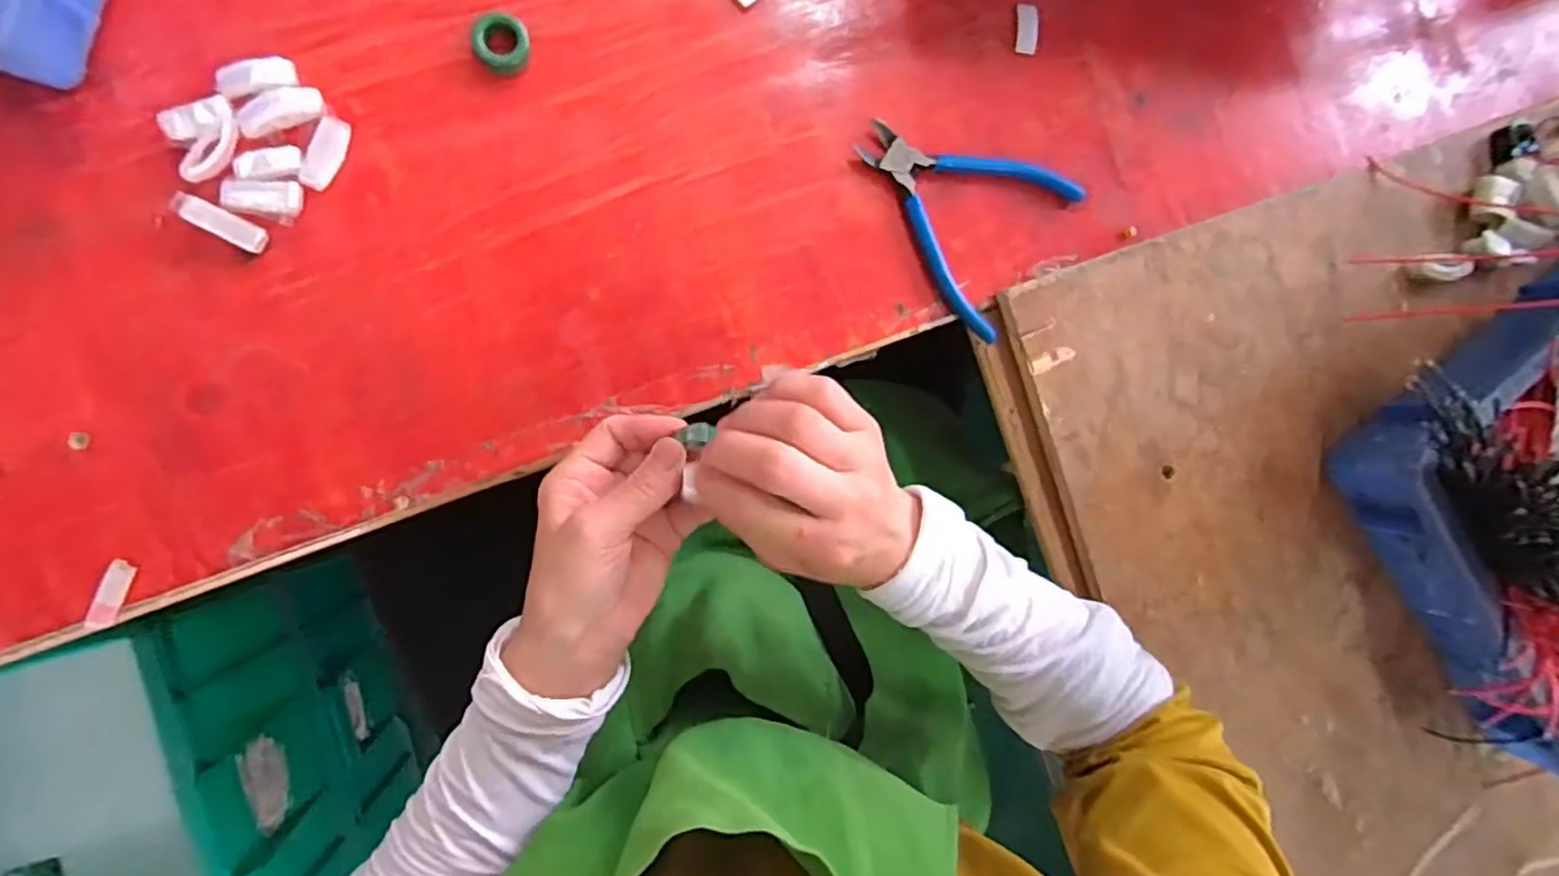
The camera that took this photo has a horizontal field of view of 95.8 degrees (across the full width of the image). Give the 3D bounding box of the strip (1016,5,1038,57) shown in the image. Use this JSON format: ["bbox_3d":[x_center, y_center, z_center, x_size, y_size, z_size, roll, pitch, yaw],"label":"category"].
[{"bbox_3d":[0.163,-0.269,0.464,0.014,0.004,0.032,3,93,6],"label":"strip"}]

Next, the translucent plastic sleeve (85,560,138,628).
[{"bbox_3d":[-0.359,0.085,0.379,0.013,0.004,0.039,22,89,-24],"label":"translucent plastic sleeve"}]

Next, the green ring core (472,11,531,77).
[{"bbox_3d":[-0.159,-0.227,0.404,0.029,0.014,0.032,10,88,-9],"label":"green ring core"}]

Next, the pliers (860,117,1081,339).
[{"bbox_3d":[0.114,-0.152,0.451,0.139,0.013,0.117,36,84,-7],"label":"pliers"}]

